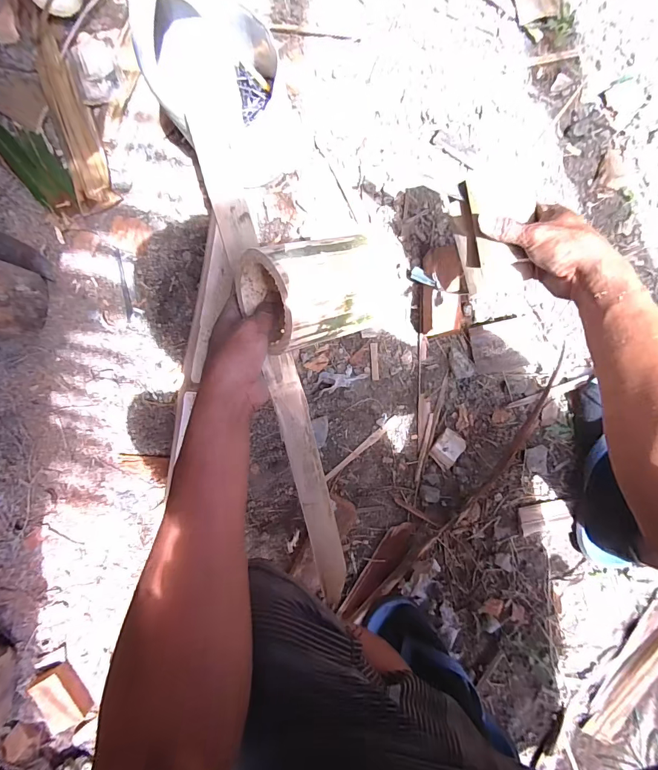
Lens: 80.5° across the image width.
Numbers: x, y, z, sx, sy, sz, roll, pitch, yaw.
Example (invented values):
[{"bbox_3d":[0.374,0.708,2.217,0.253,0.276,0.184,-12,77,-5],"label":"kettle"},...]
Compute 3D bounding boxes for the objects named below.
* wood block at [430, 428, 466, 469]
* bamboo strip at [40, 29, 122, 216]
[{"bbox_3d":[0.175,0.094,0.570,0.039,0.007,0.051,37,93,5],"label":"wood block"},{"bbox_3d":[-0.415,-0.432,0.637,0.062,0.029,0.319,-20,88,5],"label":"bamboo strip"}]

